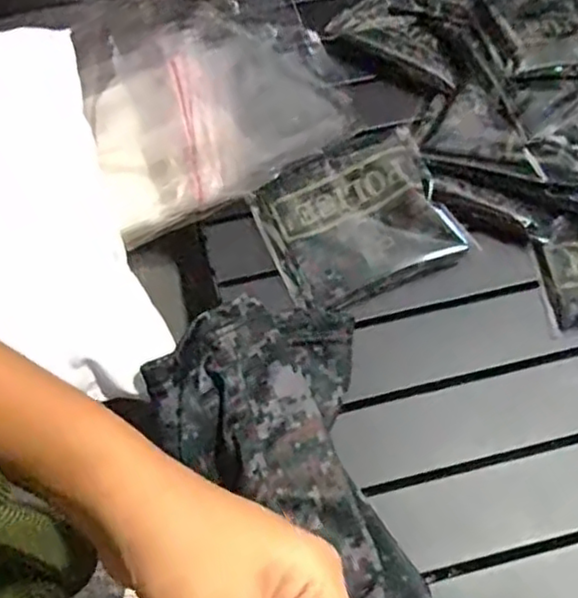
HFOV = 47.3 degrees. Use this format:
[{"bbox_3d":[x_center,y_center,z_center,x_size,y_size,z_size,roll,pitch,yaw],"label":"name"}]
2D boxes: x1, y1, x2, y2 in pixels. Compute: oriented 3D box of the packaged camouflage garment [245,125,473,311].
[{"bbox_3d":[0.051,-0.064,0.506,0.136,0.025,0.120,-20,63,-9],"label":"packaged camouflage garment"}]

